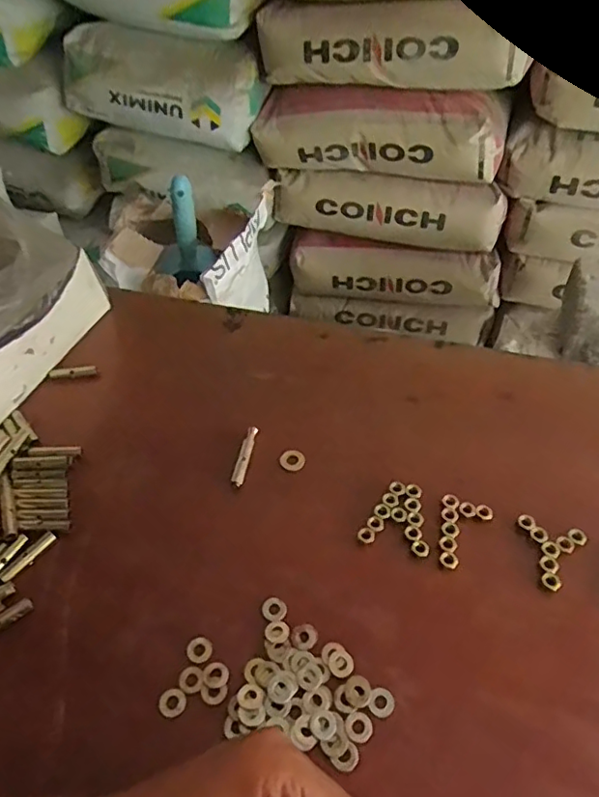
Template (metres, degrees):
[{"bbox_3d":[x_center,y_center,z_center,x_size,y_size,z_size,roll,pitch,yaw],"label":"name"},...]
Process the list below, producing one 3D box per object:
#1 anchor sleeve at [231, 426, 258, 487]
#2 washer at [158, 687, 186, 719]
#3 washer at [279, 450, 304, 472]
[{"bbox_3d":[-0.037,0.039,0.385,0.008,0.006,0.049,7,49,8],"label":"anchor sleeve"},{"bbox_3d":[-0.064,0.153,0.283,0.013,0.004,0.013,-32,55,-24],"label":"washer"},{"bbox_3d":[-0.005,0.042,0.384,0.016,0.004,0.016,-1,48,1],"label":"washer"}]

